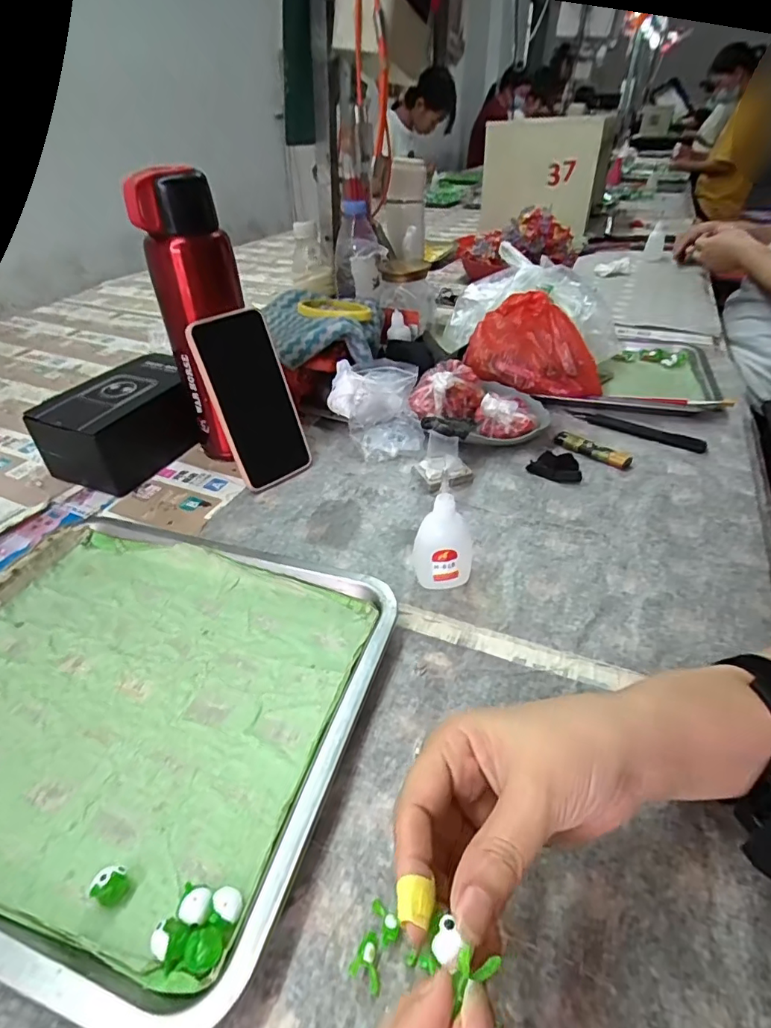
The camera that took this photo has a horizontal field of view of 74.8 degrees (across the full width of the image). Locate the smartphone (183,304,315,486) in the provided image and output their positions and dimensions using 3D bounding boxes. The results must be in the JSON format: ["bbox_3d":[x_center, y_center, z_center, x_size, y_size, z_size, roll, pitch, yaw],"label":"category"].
[{"bbox_3d":[-0.129,-0.110,0.493,0.075,0.162,0.013,-31,26,-31],"label":"smartphone"}]

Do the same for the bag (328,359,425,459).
[{"bbox_3d":[-0.012,-0.121,0.568,0.097,0.070,0.104,-4,39,-2],"label":"bag"}]

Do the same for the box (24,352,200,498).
[{"bbox_3d":[-0.272,-0.100,0.549,0.101,0.079,0.162,16,42,21],"label":"box"}]

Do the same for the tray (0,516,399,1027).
[{"bbox_3d":[-0.169,0.111,0.324,0.302,0.021,0.258,10,41,15],"label":"tray"}]

